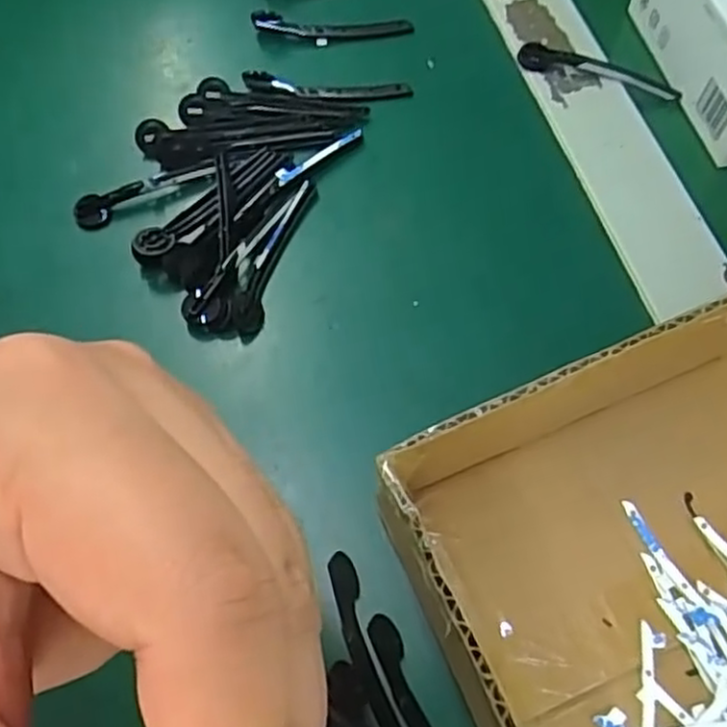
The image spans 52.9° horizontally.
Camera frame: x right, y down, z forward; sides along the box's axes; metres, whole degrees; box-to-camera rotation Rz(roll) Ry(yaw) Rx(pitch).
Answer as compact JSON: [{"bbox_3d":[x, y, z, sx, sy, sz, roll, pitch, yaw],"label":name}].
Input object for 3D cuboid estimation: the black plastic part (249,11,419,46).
[{"bbox_3d":[-0.013,-0.156,0.336,0.073,0.009,0.011,-1,65,-1],"label":"black plastic part"}]

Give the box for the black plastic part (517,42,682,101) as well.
[{"bbox_3d":[0.107,-0.133,0.328,0.073,0.008,0.012,14,65,7],"label":"black plastic part"}]

